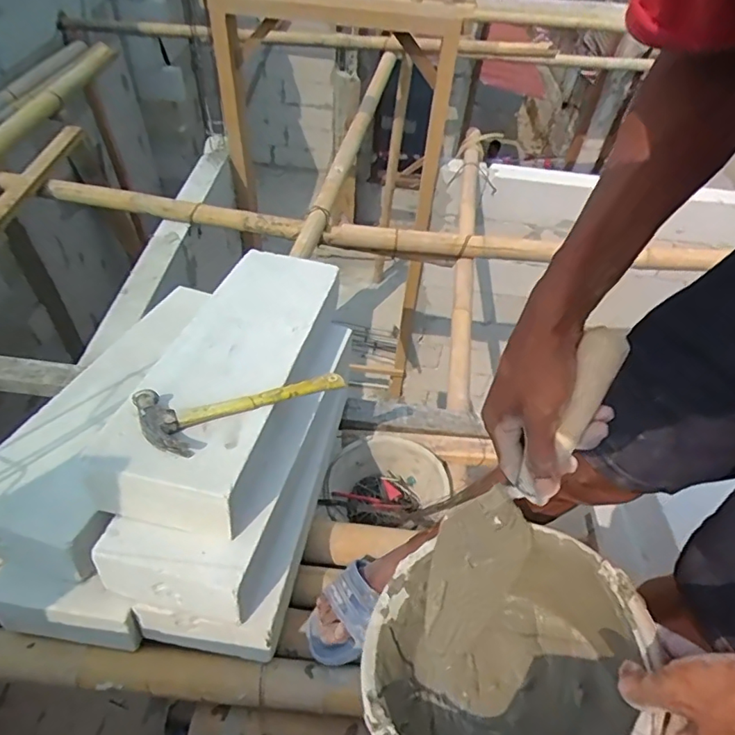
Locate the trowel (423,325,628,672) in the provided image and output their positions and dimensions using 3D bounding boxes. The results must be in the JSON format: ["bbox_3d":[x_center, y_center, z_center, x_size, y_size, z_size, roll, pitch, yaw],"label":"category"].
[{"bbox_3d":[0.121,0.108,0.436,0.071,0.309,0.060,31,20,20],"label":"trowel"}]

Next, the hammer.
[{"bbox_3d":[-0.168,0.062,0.733,0.292,0.052,0.107,-10,51,-13],"label":"hammer"}]

